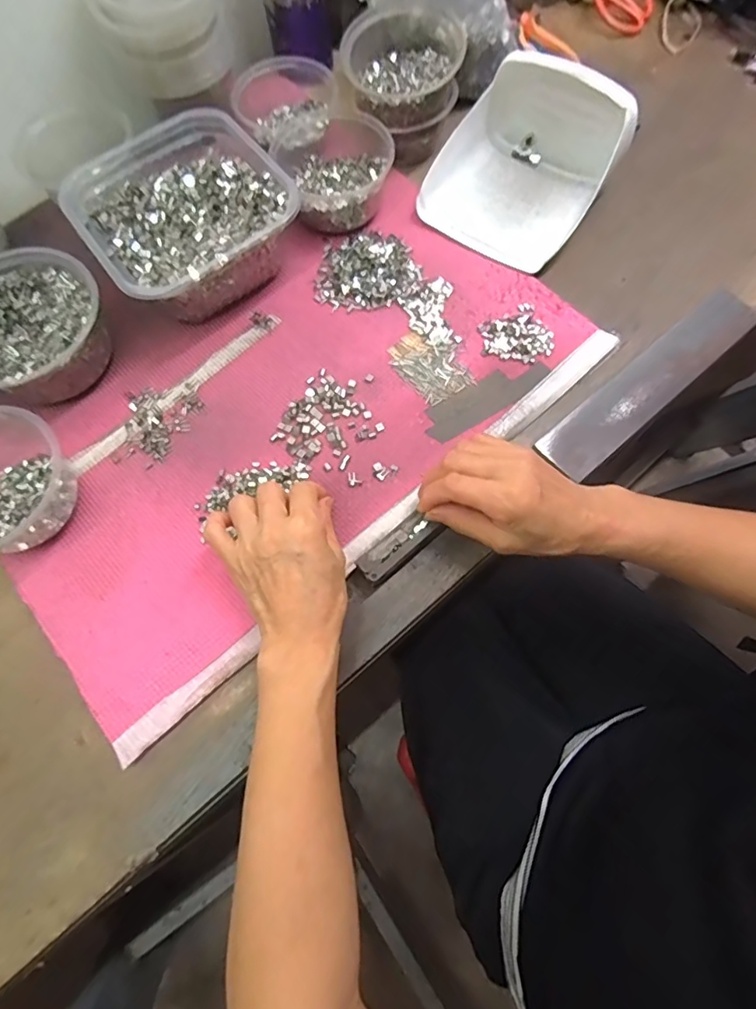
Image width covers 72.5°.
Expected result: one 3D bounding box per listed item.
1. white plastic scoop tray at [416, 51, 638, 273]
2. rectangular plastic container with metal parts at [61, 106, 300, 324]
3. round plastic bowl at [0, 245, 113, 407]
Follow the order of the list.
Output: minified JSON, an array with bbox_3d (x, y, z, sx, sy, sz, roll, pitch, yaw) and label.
[{"bbox_3d":[0.140,-0.336,0.491,0.158,0.079,0.179,33,76,11],"label":"white plastic scoop tray"},{"bbox_3d":[-0.177,-0.260,0.481,0.169,0.074,0.173,-37,75,-10],"label":"rectangular plastic container with metal parts"},{"bbox_3d":[-0.304,-0.151,0.456,0.134,0.062,0.128,-44,76,-11],"label":"round plastic bowl"}]

